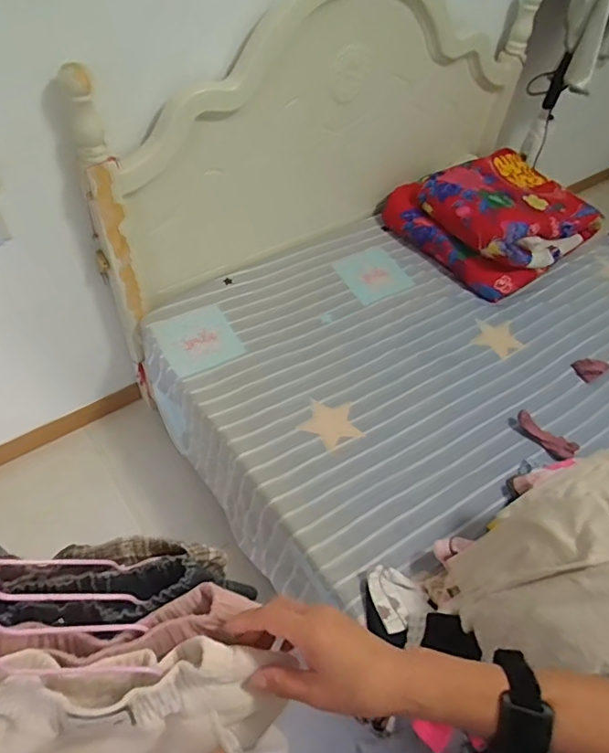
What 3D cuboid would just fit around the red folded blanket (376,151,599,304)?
[{"bbox_3d":[0.634,-0.559,1.758,0.542,0.226,0.520,-32,60,-26],"label":"red folded blanket"}]

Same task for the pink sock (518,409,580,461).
[{"bbox_3d":[0.588,0.149,1.299,0.045,0.048,0.152,-34,60,-27],"label":"pink sock"}]

